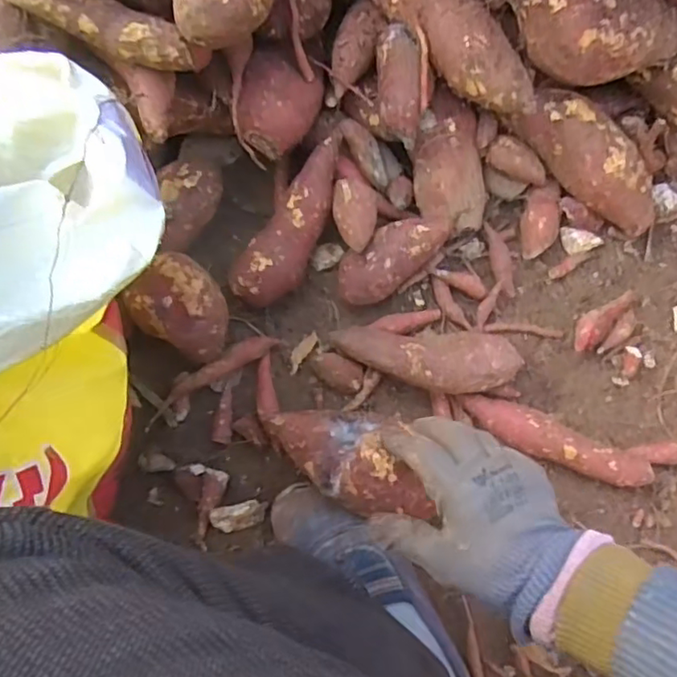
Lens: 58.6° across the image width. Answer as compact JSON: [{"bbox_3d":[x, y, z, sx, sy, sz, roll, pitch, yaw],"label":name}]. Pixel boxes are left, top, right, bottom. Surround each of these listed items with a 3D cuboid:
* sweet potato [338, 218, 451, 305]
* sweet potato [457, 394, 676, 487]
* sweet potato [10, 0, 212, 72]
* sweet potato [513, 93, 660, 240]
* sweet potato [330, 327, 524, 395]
[{"bbox_3d":[0.046,-0.074,0.553,0.107,0.046,0.055,-36,83,-5],"label":"sweet potato"},{"bbox_3d":[0.225,0.097,0.540,0.228,0.032,0.051,12,81,2],"label":"sweet potato"},{"bbox_3d":[-0.162,-0.226,0.440,0.137,0.036,0.038,13,81,-20],"label":"sweet potato"},{"bbox_3d":[0.227,-0.154,0.535,0.170,0.048,0.055,40,83,-16],"label":"sweet potato"},{"bbox_3d":[0.078,0.021,0.545,0.159,0.047,0.055,2,81,1],"label":"sweet potato"}]

